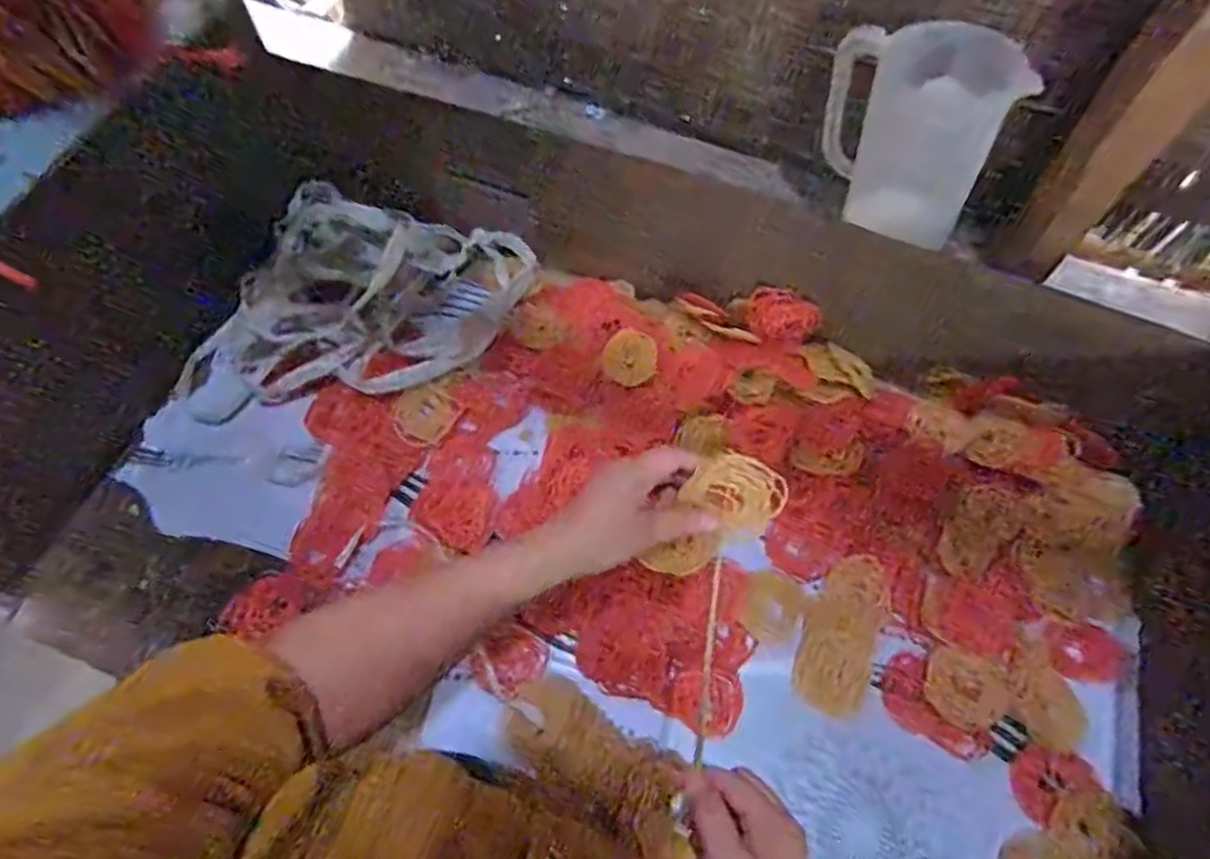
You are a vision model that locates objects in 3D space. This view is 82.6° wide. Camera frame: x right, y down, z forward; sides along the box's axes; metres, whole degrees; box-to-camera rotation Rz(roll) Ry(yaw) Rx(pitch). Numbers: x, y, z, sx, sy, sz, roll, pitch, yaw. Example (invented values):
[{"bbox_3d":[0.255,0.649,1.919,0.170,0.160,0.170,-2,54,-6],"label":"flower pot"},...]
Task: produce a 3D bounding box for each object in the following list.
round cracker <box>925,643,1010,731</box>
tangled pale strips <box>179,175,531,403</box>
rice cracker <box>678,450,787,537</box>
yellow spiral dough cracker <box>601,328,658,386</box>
[{"bbox_3d":[0.304,0.219,0.579,0.063,0.008,0.060,22,64,9],"label":"round cracker"},{"bbox_3d":[-0.254,-0.137,0.708,0.340,0.055,0.237,3,63,0],"label":"tangled pale strips"},{"bbox_3d":[0.088,0.043,0.464,0.059,0.004,0.053,40,96,4],"label":"rice cracker"},{"bbox_3d":[0.026,-0.074,0.704,0.053,0.009,0.065,-5,63,-4],"label":"yellow spiral dough cracker"}]

